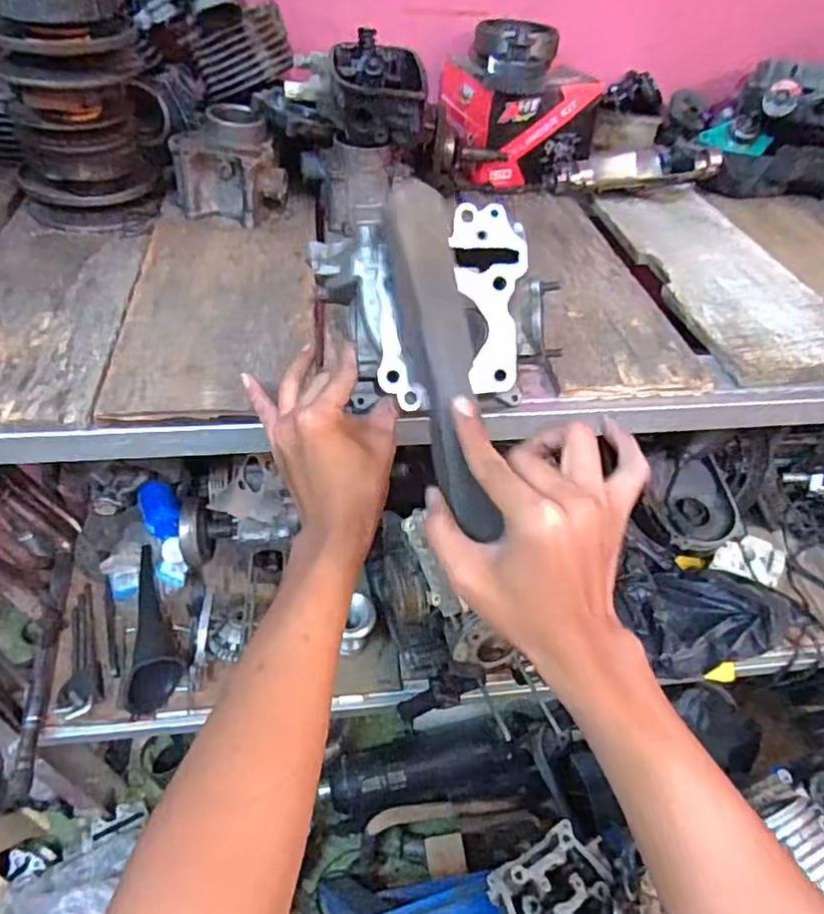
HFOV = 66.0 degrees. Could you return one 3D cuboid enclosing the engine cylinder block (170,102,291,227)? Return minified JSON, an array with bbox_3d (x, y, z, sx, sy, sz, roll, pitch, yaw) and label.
[{"bbox_3d":[-0.203,-0.320,0.701,0.116,0.084,0.105,-11,49,-15],"label":"engine cylinder block"}]

